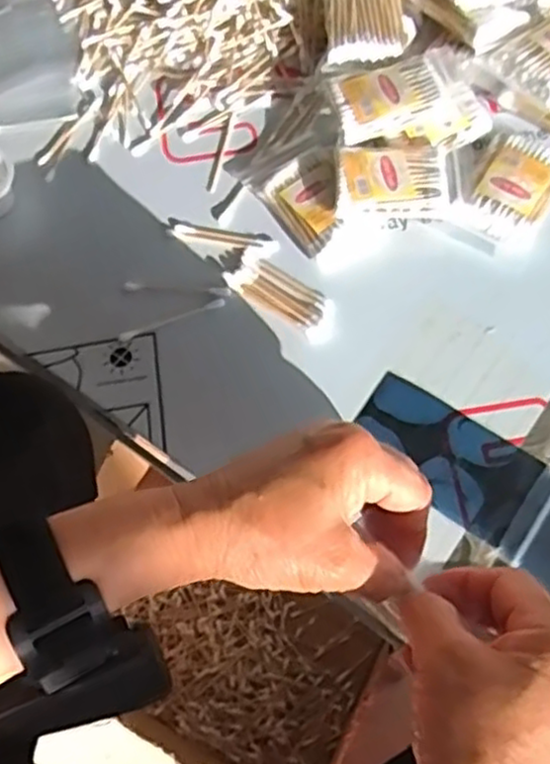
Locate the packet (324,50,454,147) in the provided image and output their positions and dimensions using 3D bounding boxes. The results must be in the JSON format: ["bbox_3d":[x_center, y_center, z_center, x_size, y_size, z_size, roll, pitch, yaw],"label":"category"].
[{"bbox_3d":[0.084,-0.203,0.505,0.092,0.021,0.058,-18,65,-6],"label":"packet"}]

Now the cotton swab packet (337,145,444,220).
[{"bbox_3d":[0.078,-0.134,0.483,0.069,0.023,0.053,0,64,3],"label":"cotton swab packet"}]

